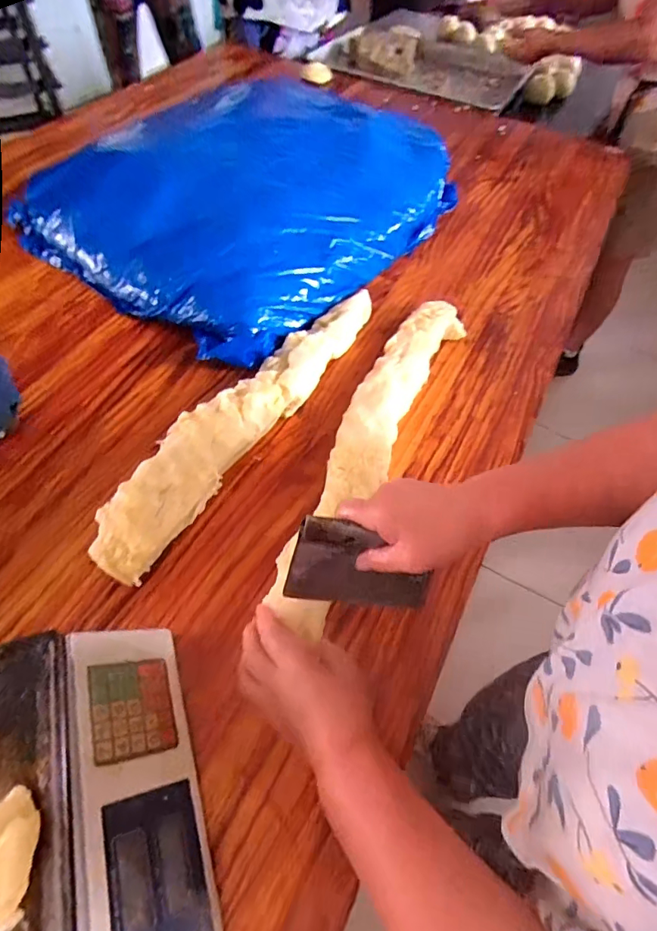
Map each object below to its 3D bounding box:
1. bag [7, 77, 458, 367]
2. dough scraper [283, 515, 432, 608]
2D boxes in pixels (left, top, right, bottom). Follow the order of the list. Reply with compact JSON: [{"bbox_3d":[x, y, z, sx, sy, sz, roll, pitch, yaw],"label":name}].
[{"bbox_3d":[-0.098,-0.531,0.871,0.588,0.128,0.778,37,63,18],"label":"bag"},{"bbox_3d":[0.031,0.091,0.423,0.129,0.100,0.021,11,39,-12],"label":"dough scraper"}]

